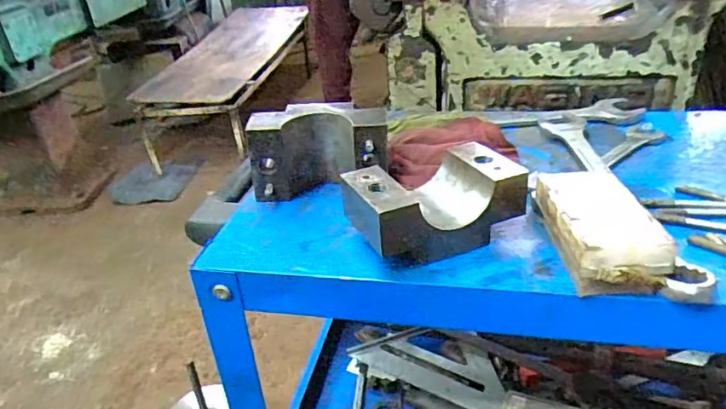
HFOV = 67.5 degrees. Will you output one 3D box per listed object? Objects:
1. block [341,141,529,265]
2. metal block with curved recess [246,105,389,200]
[{"bbox_3d":[0.055,0.001,0.428,0.128,0.052,0.079,-16,32,-17],"label":"block"},{"bbox_3d":[-0.039,-0.052,0.509,0.129,0.073,0.064,-5,30,0],"label":"metal block with curved recess"}]

